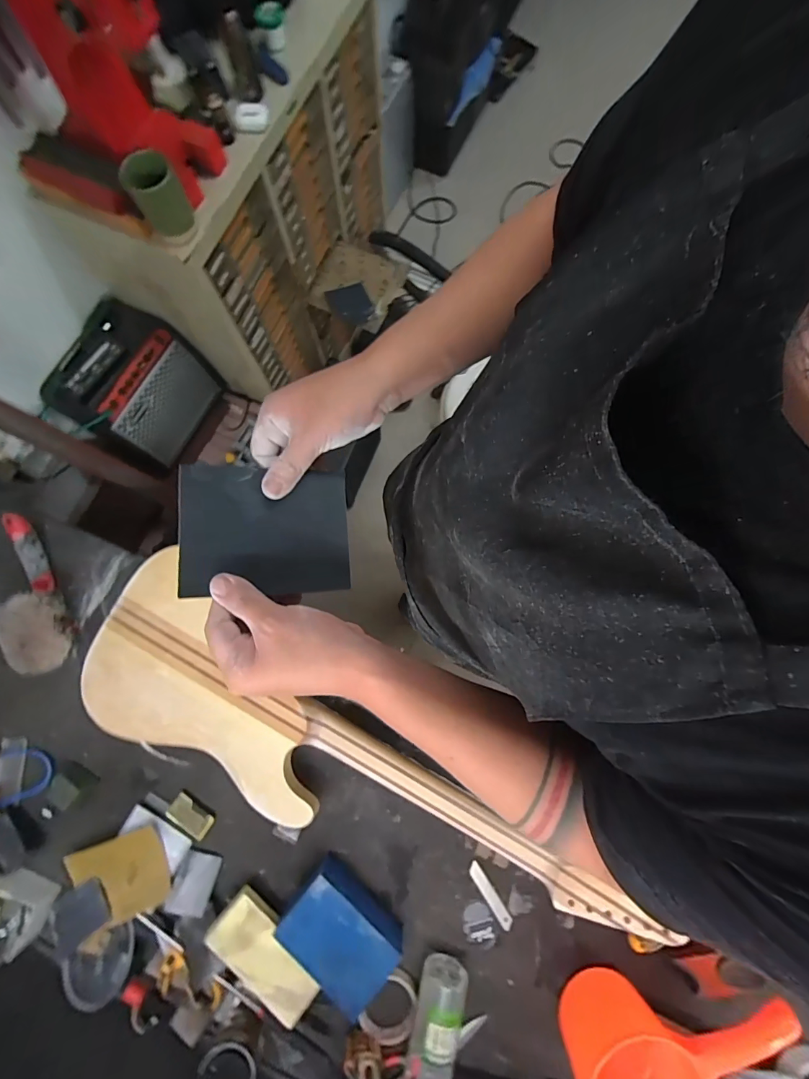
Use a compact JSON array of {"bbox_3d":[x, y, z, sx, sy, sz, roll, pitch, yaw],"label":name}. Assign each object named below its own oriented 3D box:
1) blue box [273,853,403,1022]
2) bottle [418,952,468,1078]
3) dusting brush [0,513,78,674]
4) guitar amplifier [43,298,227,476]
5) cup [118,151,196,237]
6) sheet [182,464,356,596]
[{"bbox_3d":[-0.095,0.580,0.602,0.165,0.058,0.111,39,82,7],"label":"blue box"},{"bbox_3d":[0.042,0.707,0.573,0.060,0.063,0.174,13,80,2],"label":"bottle"},{"bbox_3d":[-0.628,0.087,0.679,0.092,0.086,0.274,-32,81,-6],"label":"dusting brush"},{"bbox_3d":[-0.674,-0.371,1.031,0.209,0.266,0.328,23,80,4],"label":"guitar amplifier"},{"bbox_3d":[-0.400,-0.558,0.670,0.076,0.088,0.076,0,79,0],"label":"cup"},{"bbox_3d":[-0.119,-0.009,0.358,0.136,0.010,0.111,-2,81,-17],"label":"sheet"}]

